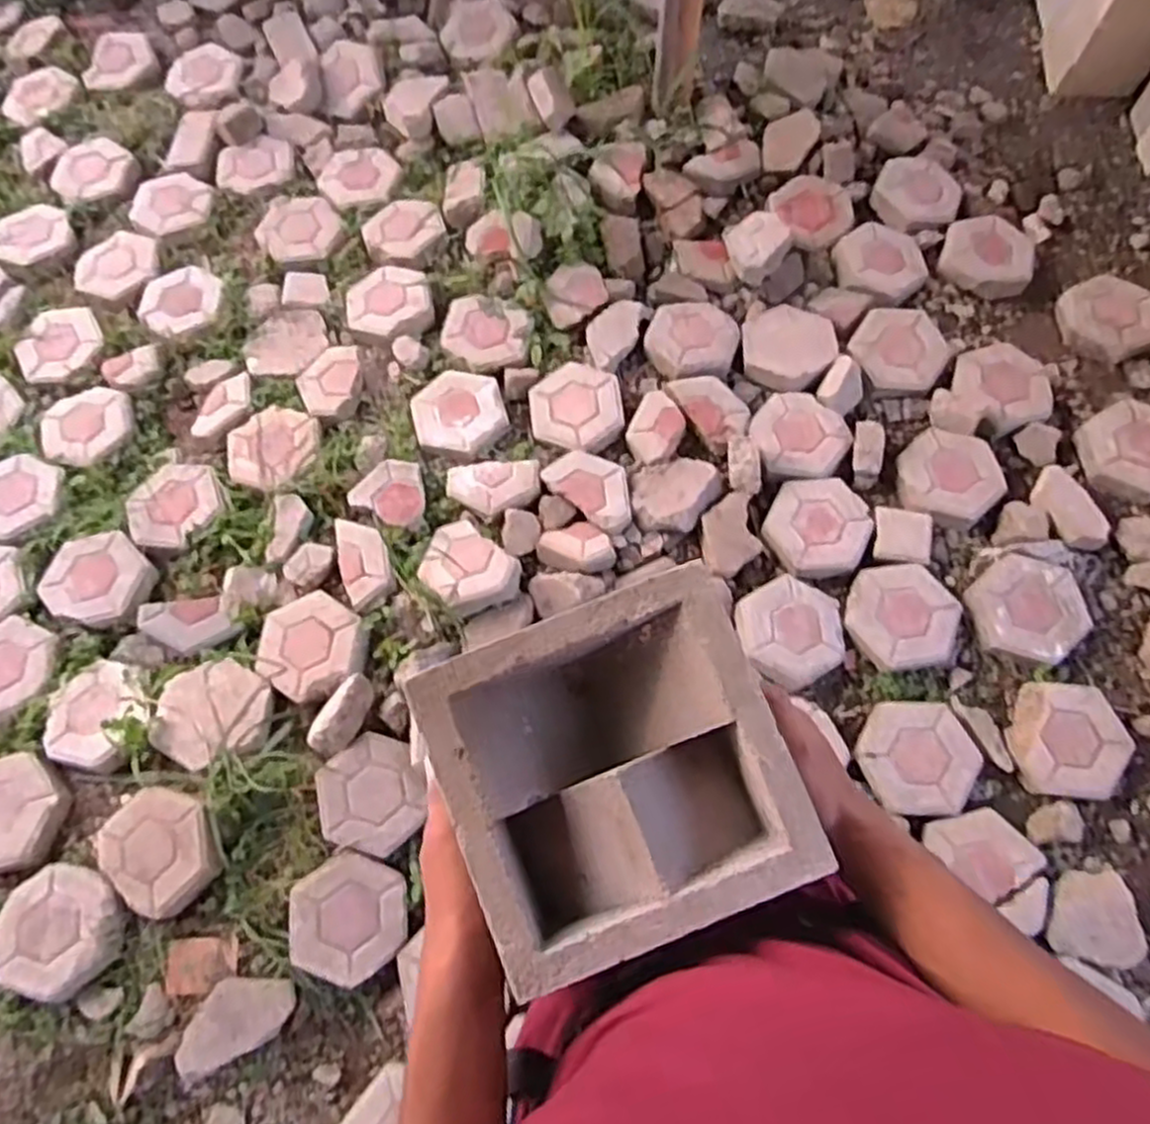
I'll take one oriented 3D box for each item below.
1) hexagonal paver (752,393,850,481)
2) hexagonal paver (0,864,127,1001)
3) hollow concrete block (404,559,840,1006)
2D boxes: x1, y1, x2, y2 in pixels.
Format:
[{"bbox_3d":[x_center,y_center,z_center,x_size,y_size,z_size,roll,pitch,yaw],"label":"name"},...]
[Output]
[{"bbox_3d":[0.477,-0.275,1.665,0.203,0.046,0.217,-24,70,-8],"label":"hexagonal paver"},{"bbox_3d":[-0.880,0.627,1.325,0.207,0.058,0.191,19,71,8],"label":"hexagonal paver"},{"bbox_3d":[0.024,0.133,0.482,0.194,0.085,0.192,-20,70,-6],"label":"hollow concrete block"}]

